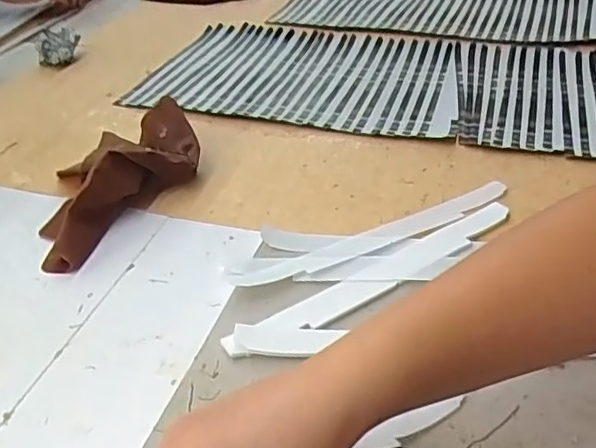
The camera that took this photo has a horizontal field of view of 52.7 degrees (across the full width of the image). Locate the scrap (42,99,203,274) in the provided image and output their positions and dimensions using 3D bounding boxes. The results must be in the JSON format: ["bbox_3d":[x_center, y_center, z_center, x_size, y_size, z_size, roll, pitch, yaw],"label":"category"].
[{"bbox_3d":[-0.157,-0.044,0.537,0.105,0.052,0.204,4,37,8],"label":"scrap"}]

